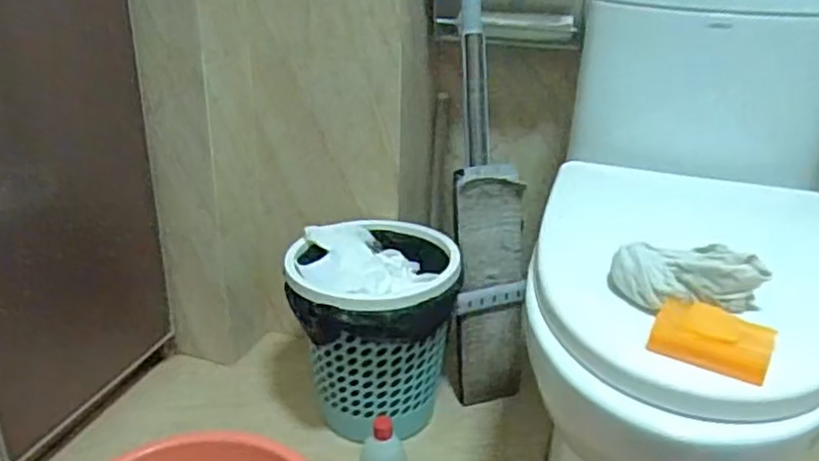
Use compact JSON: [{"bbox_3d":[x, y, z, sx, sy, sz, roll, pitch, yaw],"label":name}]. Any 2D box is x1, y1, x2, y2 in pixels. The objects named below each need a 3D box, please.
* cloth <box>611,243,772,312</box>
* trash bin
[{"bbox_3d":[0.275,0.050,0.702,0.143,0.048,0.083,11,26,20],"label":"cloth"},{"bbox_3d":[-0.055,0.166,1.132,0.258,0.281,0.245,0,25,-3],"label":"trash bin"}]

